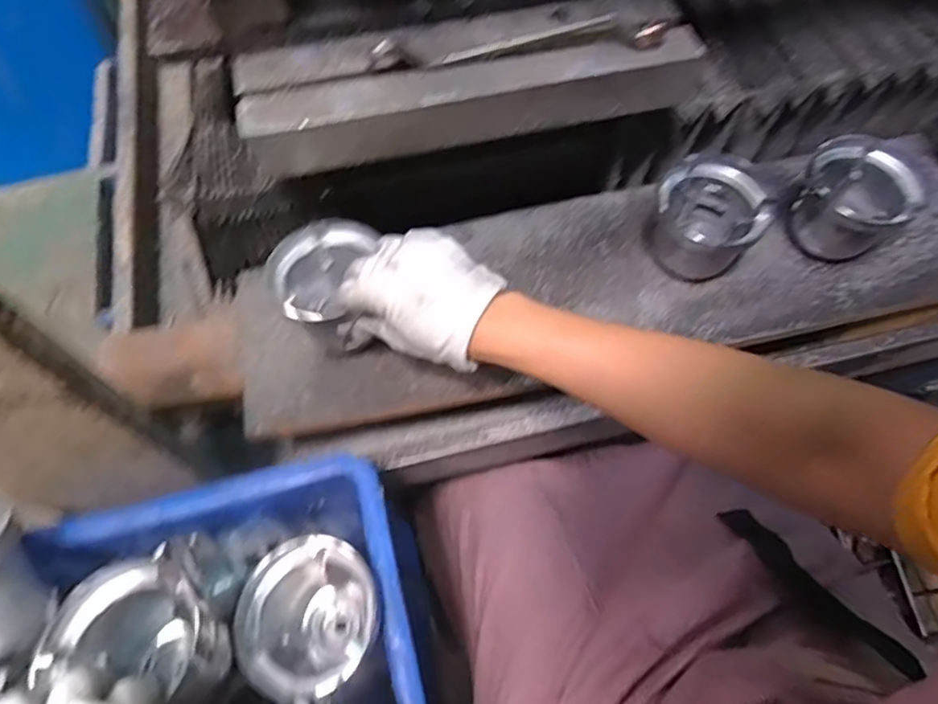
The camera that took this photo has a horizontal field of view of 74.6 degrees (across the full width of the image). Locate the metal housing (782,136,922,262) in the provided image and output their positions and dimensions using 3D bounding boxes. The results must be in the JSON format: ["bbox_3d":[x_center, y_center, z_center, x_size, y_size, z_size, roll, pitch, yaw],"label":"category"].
[{"bbox_3d":[0.334,-0.127,0.548,0.080,0.078,0.095,39,69,18],"label":"metal housing"}]

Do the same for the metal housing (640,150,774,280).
[{"bbox_3d":[0.202,-0.110,0.540,0.091,0.075,0.097,-3,63,-2],"label":"metal housing"}]

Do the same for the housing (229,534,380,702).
[{"bbox_3d":[-0.109,0.185,0.434,0.085,0.075,0.093,0,63,0],"label":"housing"}]

